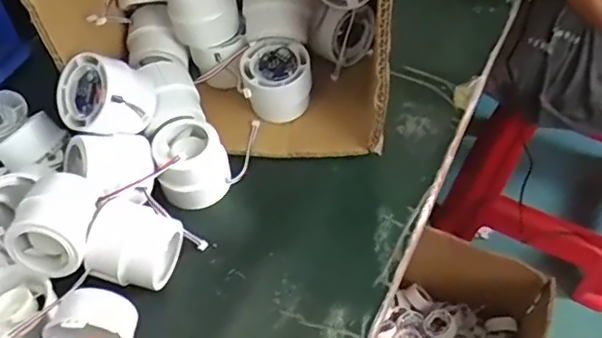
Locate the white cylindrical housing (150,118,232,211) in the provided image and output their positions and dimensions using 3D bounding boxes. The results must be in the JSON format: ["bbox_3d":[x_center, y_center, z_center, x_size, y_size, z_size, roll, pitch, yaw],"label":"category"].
[{"bbox_3d":[-0.082,-0.006,0.443,0.052,0.043,0.061,-14,54,-9],"label":"white cylindrical housing"}]

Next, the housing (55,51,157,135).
[{"bbox_3d":[-0.138,-0.052,0.427,0.057,0.051,0.062,-50,65,19],"label":"housing"}]

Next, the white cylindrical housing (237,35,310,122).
[{"bbox_3d":[-0.019,-0.071,0.472,0.052,0.046,0.048,-1,53,1],"label":"white cylindrical housing"}]

